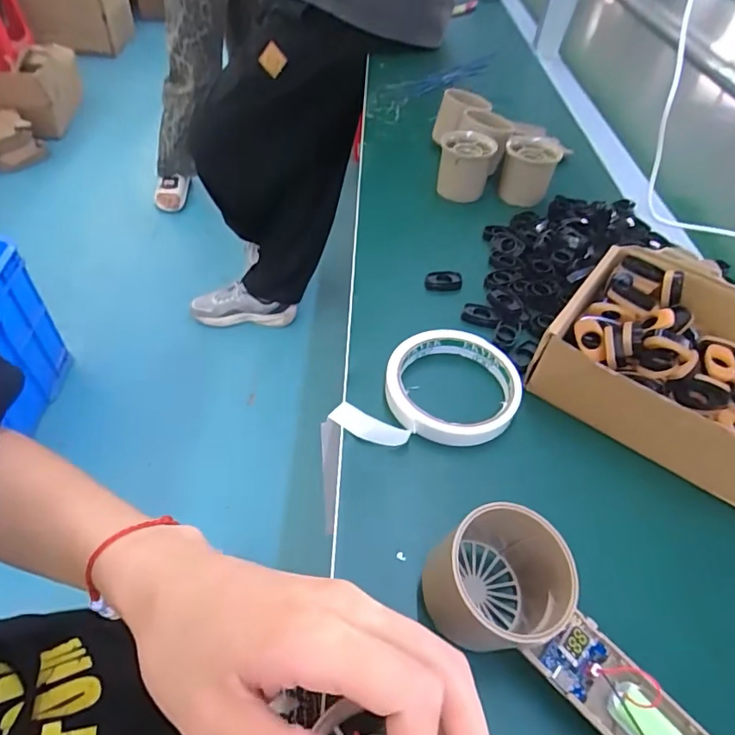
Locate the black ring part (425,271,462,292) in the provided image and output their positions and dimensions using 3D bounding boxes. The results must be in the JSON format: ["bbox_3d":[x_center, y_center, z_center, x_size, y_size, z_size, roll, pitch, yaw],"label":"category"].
[{"bbox_3d":[0.067,-0.075,0.437,0.032,0.009,0.016,-1,49,-7],"label":"black ring part"}]

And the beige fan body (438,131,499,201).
[{"bbox_3d":[0.104,-0.217,0.534,0.053,0.051,0.051,14,49,7],"label":"beige fan body"}]

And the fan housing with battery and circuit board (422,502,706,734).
[{"bbox_3d":[0.099,0.129,0.219,0.055,0.057,0.167,-33,59,-30],"label":"fan housing with battery and circuit board"}]

